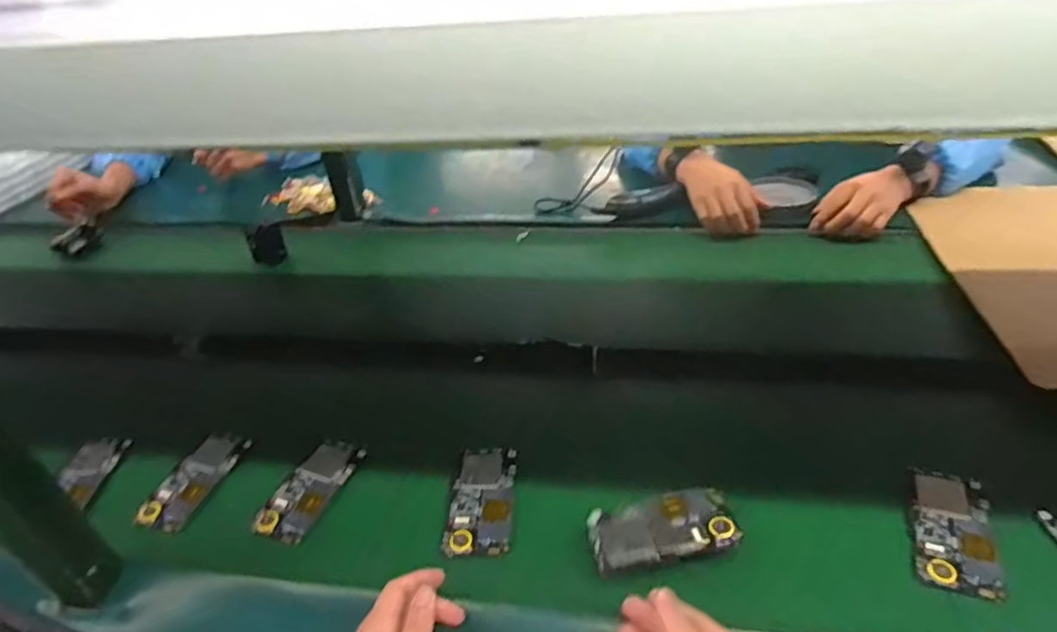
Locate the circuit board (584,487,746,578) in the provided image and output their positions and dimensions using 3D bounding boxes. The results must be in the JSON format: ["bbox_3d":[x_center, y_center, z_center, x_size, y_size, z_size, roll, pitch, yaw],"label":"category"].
[{"bbox_3d":[0.117,0.187,0.556,0.124,0.012,0.067,-12,33,1],"label":"circuit board"}]

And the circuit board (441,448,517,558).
[{"bbox_3d":[-0.046,0.185,0.631,0.060,0.016,0.123,0,40,6],"label":"circuit board"}]

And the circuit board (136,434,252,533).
[{"bbox_3d":[-0.365,0.178,0.686,0.061,0.019,0.121,12,43,19],"label":"circuit board"}]

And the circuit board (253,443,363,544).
[{"bbox_3d":[-0.229,0.179,0.662,0.059,0.016,0.124,13,43,20],"label":"circuit board"}]

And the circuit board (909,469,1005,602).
[{"bbox_3d":[0.378,0.192,0.559,0.063,0.013,0.117,12,43,20],"label":"circuit board"}]

